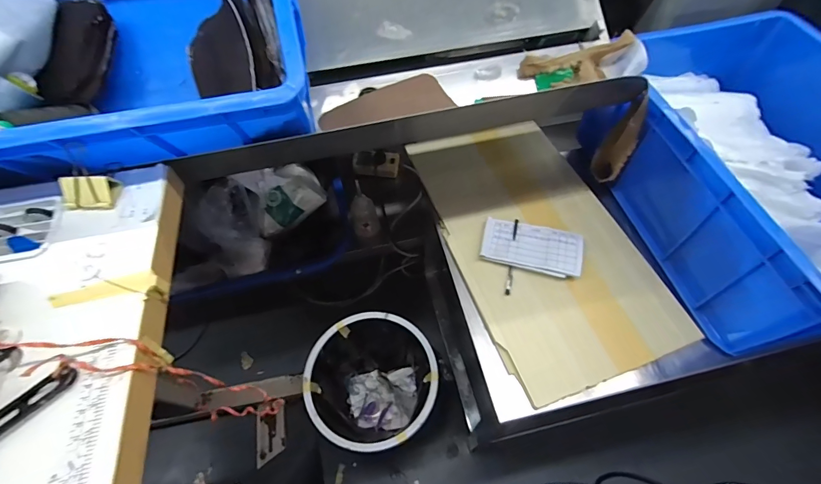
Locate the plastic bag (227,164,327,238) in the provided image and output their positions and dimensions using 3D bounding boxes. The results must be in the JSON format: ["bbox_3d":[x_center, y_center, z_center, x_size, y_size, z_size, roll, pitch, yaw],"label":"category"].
[{"bbox_3d":[-0.255,-0.102,0.788,0.152,0.112,0.096,-24,61,-13],"label":"plastic bag"}]

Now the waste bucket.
[{"bbox_3d":[-0.075,0.336,0.899,0.262,0.293,0.255,-1,58,1],"label":"waste bucket"}]

